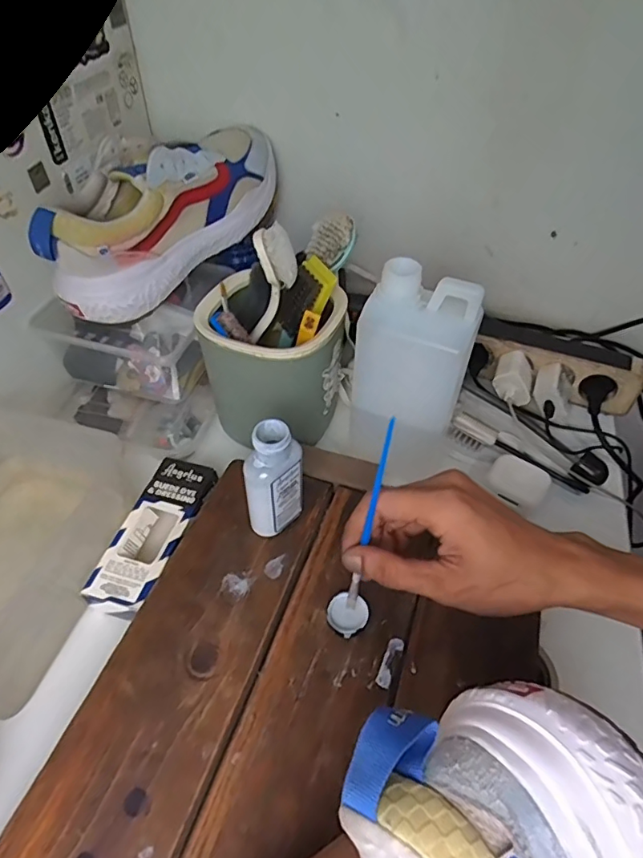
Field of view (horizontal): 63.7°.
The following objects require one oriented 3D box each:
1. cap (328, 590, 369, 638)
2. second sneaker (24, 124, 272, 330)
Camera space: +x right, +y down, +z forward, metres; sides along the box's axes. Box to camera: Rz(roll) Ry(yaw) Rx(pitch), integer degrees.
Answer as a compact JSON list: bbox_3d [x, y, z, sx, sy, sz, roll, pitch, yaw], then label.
[{"bbox_3d":[0.019,0.135,0.378,0.028,0.013,0.029,0,49,-1],"label":"cap"},{"bbox_3d":[-0.146,-0.224,0.521,0.095,0.093,0.291,30,55,23],"label":"second sneaker"}]

